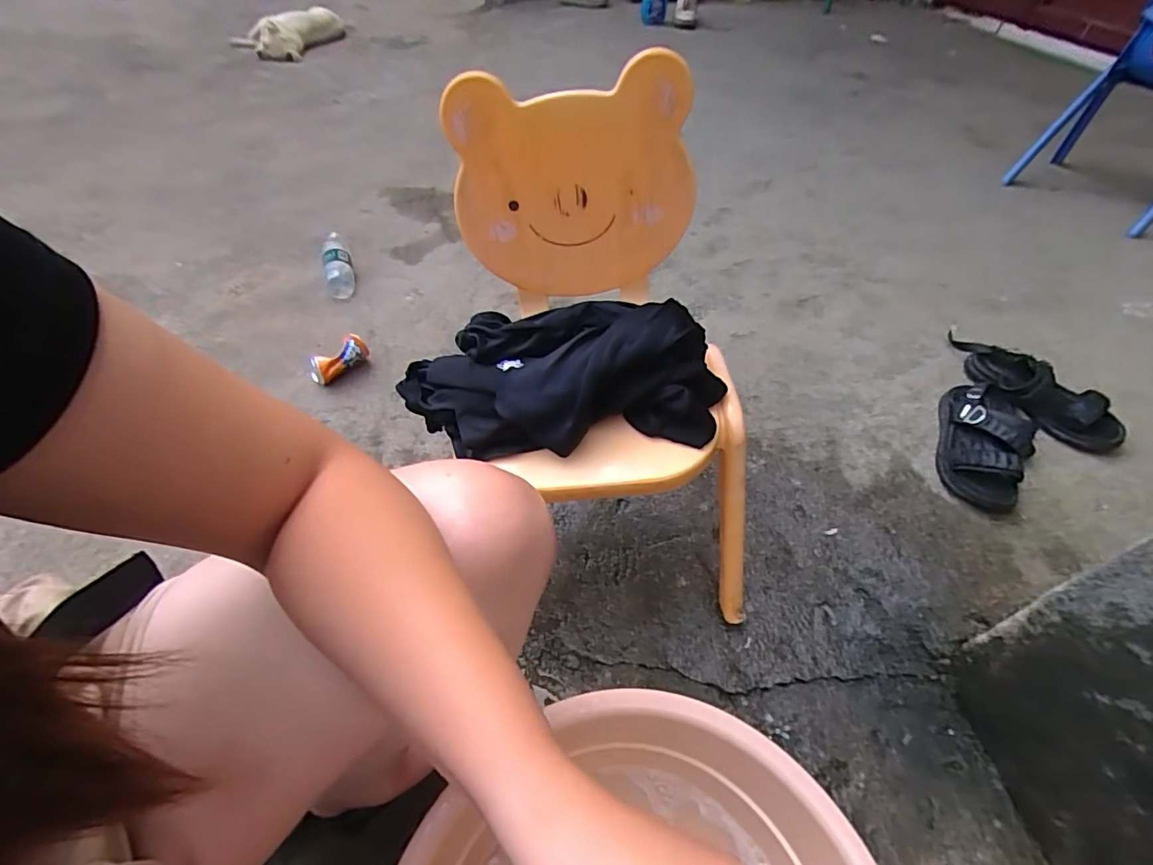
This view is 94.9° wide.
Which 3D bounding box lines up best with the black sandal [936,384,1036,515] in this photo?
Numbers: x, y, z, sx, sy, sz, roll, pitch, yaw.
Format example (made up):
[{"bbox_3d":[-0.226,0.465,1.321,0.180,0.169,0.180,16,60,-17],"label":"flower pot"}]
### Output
[{"bbox_3d":[0.617,0.016,0.803,0.109,0.065,0.200,22,51,14],"label":"black sandal"}]

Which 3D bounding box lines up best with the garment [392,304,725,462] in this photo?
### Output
[{"bbox_3d":[-0.023,-0.054,0.581,0.351,0.098,0.153,-3,48,9],"label":"garment"}]

